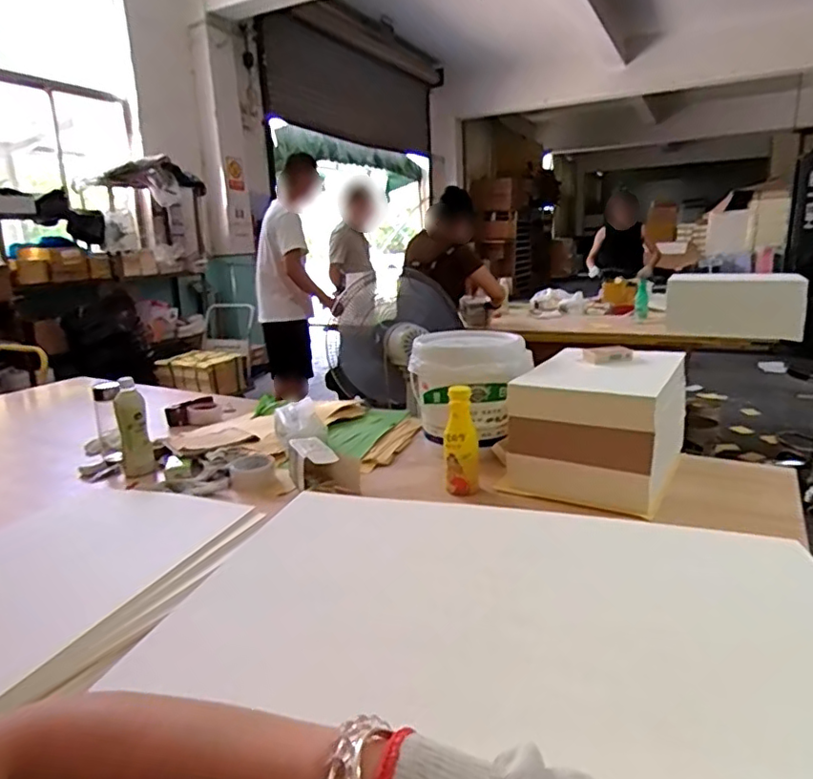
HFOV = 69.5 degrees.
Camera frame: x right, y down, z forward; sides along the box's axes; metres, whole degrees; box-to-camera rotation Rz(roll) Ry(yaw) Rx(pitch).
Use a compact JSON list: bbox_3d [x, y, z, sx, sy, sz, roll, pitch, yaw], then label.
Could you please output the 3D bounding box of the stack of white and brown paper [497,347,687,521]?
[{"bbox_3d":[0.379,0.064,1.167,0.270,0.224,0.315,7,17,33],"label":"stack of white and brown paper"}]

